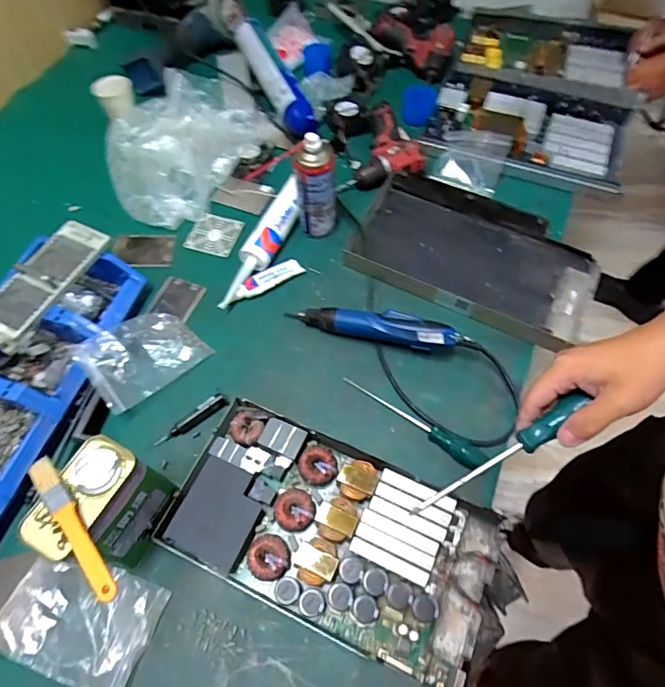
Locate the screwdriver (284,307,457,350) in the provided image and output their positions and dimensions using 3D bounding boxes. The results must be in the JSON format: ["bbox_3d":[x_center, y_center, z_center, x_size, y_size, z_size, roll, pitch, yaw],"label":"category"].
[{"bbox_3d":[0.056,-0.027,0.726,0.263,0.052,0.042,12,62,8],"label":"screwdriver"}]

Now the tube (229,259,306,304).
[{"bbox_3d":[-0.112,-0.107,0.786,0.131,0.011,0.033,-29,64,-14],"label":"tube"}]

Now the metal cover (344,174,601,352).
[{"bbox_3d":[0.240,-0.151,0.796,0.390,0.050,0.222,25,64,15],"label":"metal cover"}]

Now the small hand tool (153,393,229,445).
[{"bbox_3d":[-0.203,0.110,0.676,0.110,0.009,0.024,-37,66,-17],"label":"small hand tool"}]

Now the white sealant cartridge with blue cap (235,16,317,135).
[{"bbox_3d":[-0.132,-0.570,0.984,0.059,0.073,0.334,-24,63,-11],"label":"white sealant cartridge with blue cap"}]

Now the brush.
[{"bbox_3d":[-0.250,0.175,0.448,0.022,0.010,0.156,-37,66,-17],"label":"brush"}]

